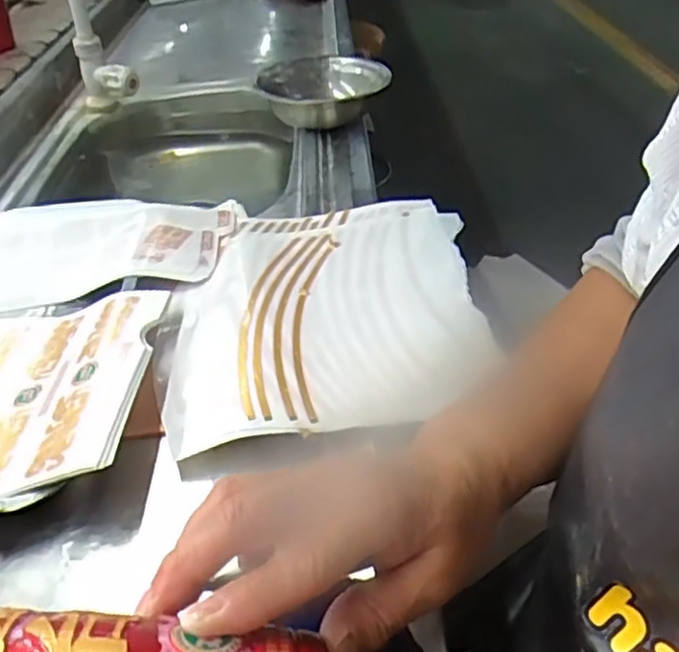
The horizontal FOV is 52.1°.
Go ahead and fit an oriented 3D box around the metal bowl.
[{"bbox_3d":[-0.017,-0.285,0.847,0.147,0.050,0.147,-2,38,2],"label":"metal bowl"}]

